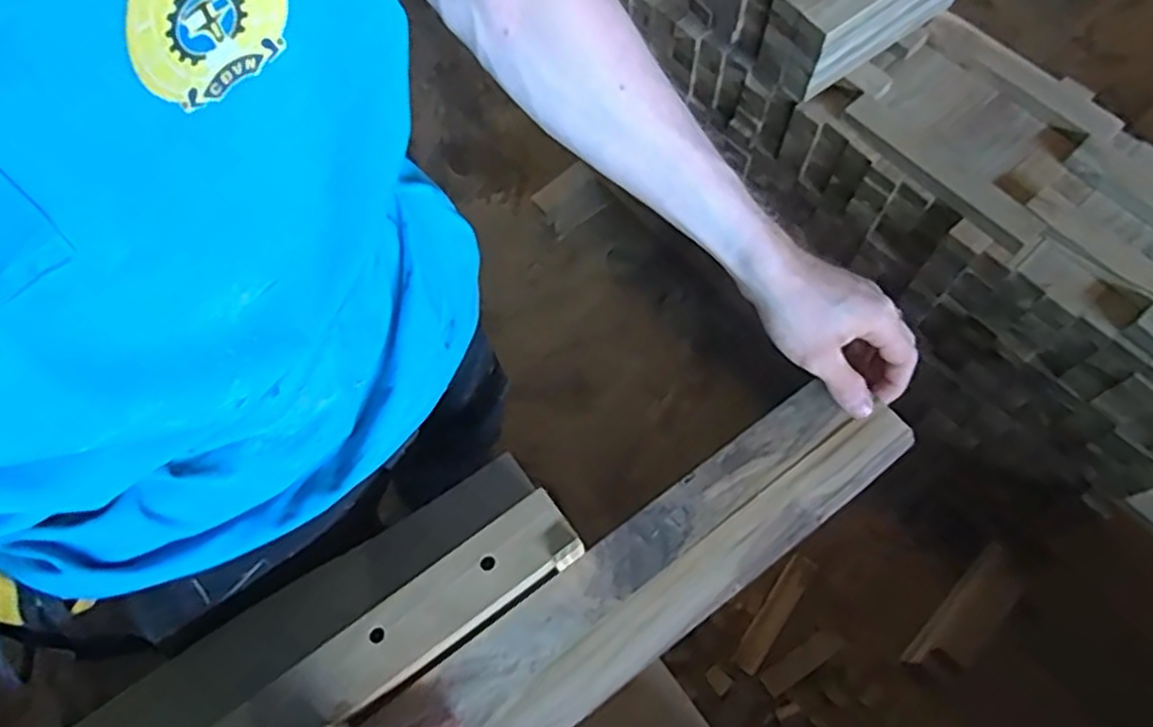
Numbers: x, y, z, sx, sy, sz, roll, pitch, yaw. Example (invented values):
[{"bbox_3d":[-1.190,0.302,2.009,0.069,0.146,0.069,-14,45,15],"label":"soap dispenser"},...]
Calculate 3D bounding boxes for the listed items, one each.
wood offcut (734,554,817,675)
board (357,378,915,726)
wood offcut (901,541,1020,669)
[{"bbox_3d":[0.322,0.403,1.209,0.043,0.011,0.205,33,68,14],"label":"wood offcut"},{"bbox_3d":[0.050,0.136,0.477,0.374,0.019,0.079,-34,69,-12],"label":"board"},{"bbox_3d":[0.578,0.375,1.107,0.060,0.076,0.224,37,94,16],"label":"wood offcut"}]

